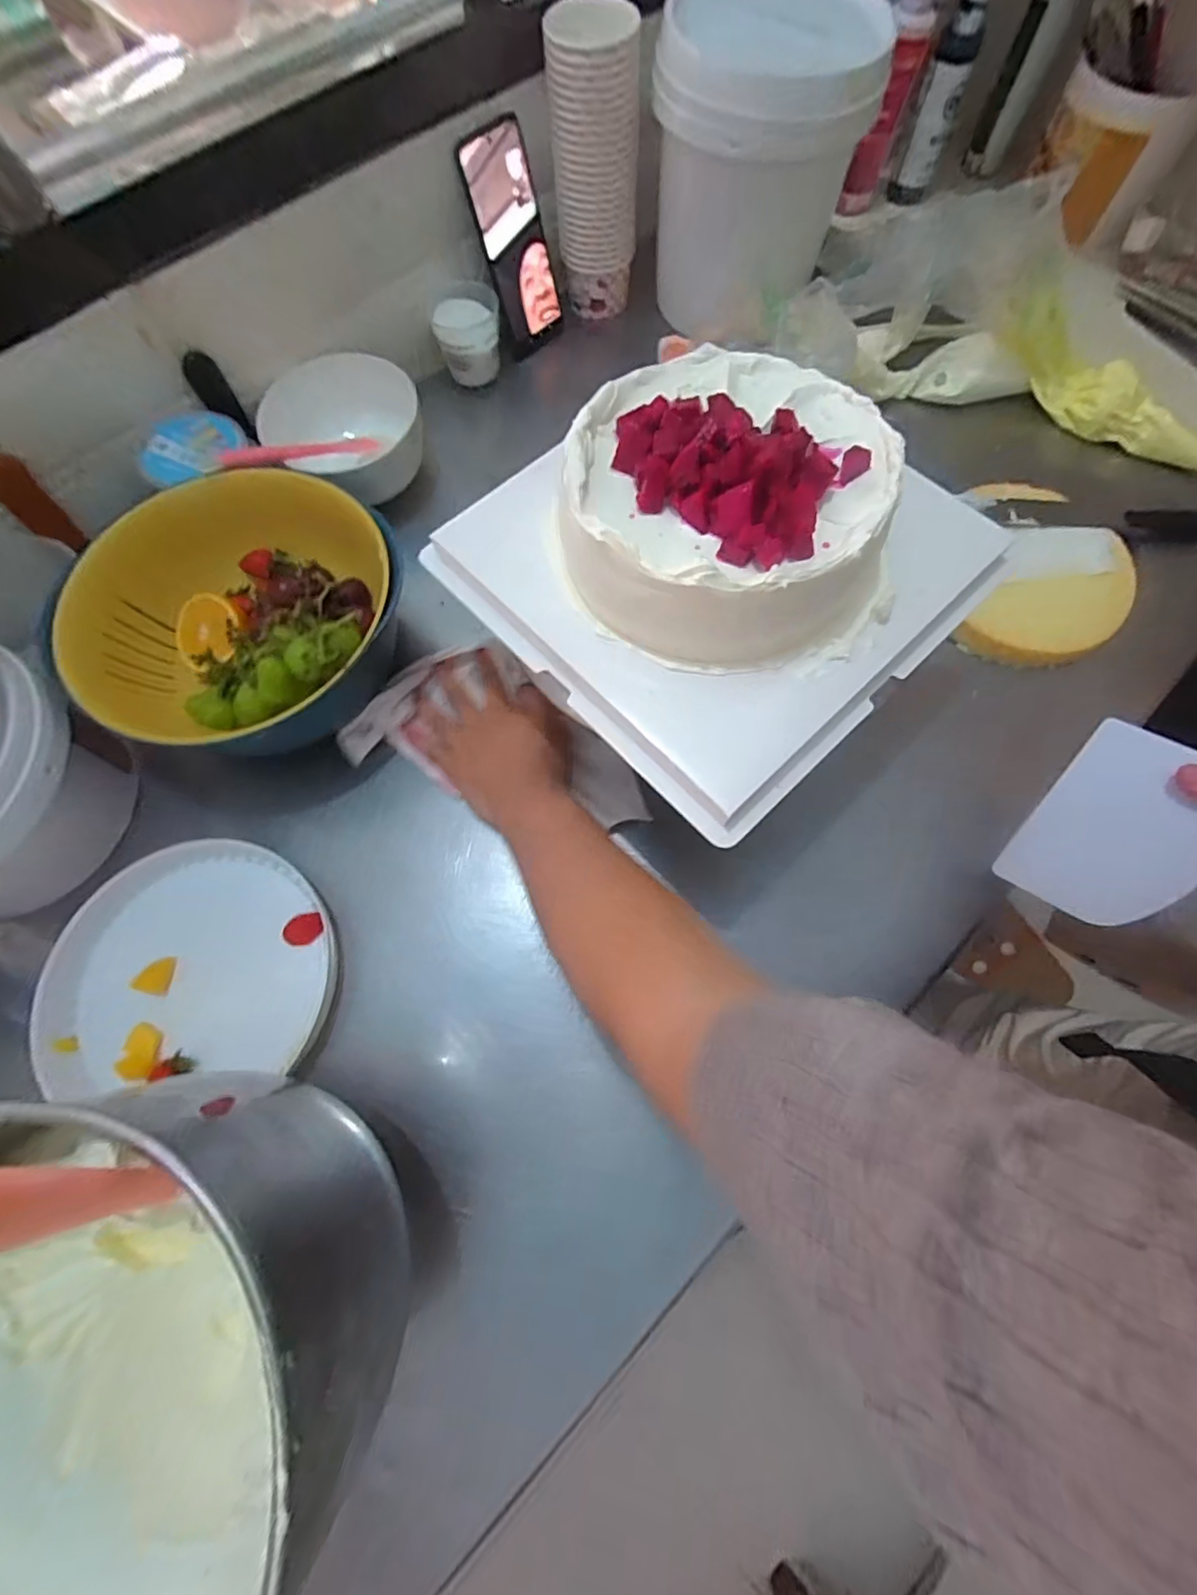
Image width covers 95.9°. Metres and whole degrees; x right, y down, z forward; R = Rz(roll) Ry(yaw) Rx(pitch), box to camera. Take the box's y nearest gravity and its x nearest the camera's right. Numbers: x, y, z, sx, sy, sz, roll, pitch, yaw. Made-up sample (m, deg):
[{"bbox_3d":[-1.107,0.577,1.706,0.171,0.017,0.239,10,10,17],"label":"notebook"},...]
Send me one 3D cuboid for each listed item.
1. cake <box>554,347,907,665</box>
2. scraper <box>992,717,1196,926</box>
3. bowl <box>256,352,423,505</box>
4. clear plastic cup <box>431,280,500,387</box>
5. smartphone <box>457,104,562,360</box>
[{"bbox_3d":[0.076,-0.177,0.316,0.192,0.066,0.191,-6,71,-1],"label":"cake"},{"bbox_3d":[0.356,0.024,0.367,0.095,0.006,0.126,34,109,22],"label":"scraper"},{"bbox_3d":[-0.239,-0.362,0.534,0.142,0.062,0.150,33,75,12],"label":"bowl"},{"bbox_3d":[-0.138,-0.501,0.587,0.067,0.062,0.071,0,71,1],"label":"clear plastic cup"},{"bbox_3d":[-0.088,-0.576,0.568,0.016,0.164,0.085,35,76,28],"label":"smartphone"}]

